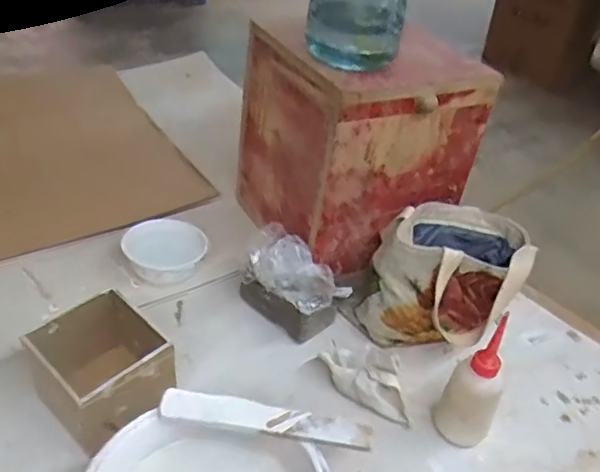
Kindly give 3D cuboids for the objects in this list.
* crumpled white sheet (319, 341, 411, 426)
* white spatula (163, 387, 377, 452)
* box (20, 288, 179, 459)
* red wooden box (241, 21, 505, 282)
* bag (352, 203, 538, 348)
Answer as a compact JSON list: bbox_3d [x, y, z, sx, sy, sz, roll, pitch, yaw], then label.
[{"bbox_3d":[0.082,0.167,0.735,0.130,0.054,0.062,35,46,29],"label":"crumpled white sheet"},{"bbox_3d":[-0.033,0.174,0.588,0.199,0.012,0.032,9,39,1],"label":"white spatula"},{"bbox_3d":[-0.211,0.151,0.665,0.129,0.104,0.116,35,46,30],"label":"box"},{"bbox_3d":[0.069,-0.144,0.890,0.242,0.272,0.269,-18,44,-30],"label":"red wooden box"},{"bbox_3d":[0.191,0.054,0.814,0.179,0.154,0.177,22,41,17],"label":"bag"}]

